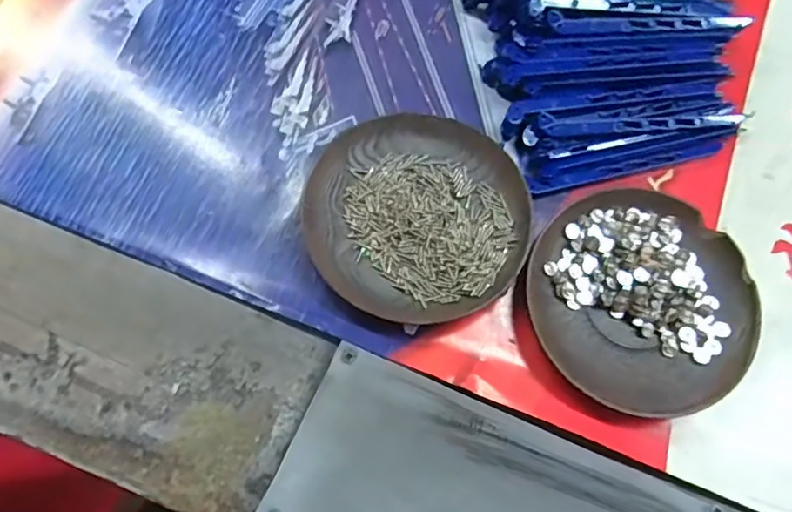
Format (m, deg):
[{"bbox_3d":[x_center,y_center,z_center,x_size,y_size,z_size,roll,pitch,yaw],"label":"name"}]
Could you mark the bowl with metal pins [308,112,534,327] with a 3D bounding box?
[{"bbox_3d":[0.012,-0.022,0.311,0.112,0.015,0.113,1,71,-2],"label":"bowl with metal pins"}]

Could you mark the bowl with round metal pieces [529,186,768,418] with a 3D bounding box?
[{"bbox_3d":[0.125,0.022,0.299,0.111,0.014,0.111,1,71,-2],"label":"bowl with round metal pieces"}]

